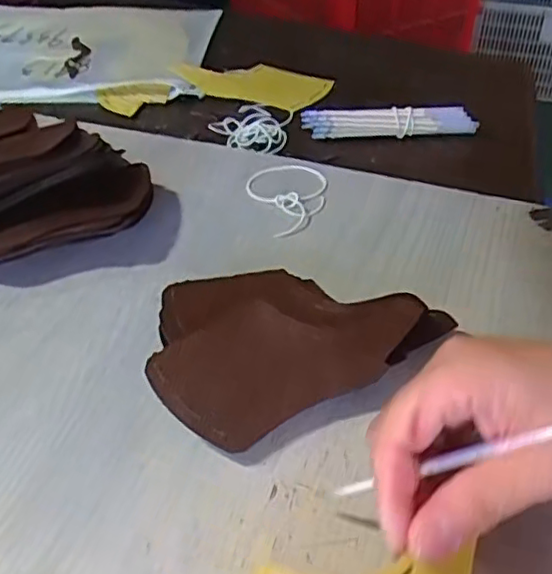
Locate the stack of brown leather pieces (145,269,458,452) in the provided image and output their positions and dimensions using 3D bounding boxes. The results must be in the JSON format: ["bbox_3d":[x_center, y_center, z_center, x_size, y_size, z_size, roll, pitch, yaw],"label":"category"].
[{"bbox_3d":[0.003,0.023,0.357,0.152,0.029,0.110,-23,46,-20],"label":"stack of brown leather pieces"}]

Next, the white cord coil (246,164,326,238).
[{"bbox_3d":[0.014,-0.071,0.479,0.059,0.007,0.083,-16,44,-14],"label":"white cord coil"}]

